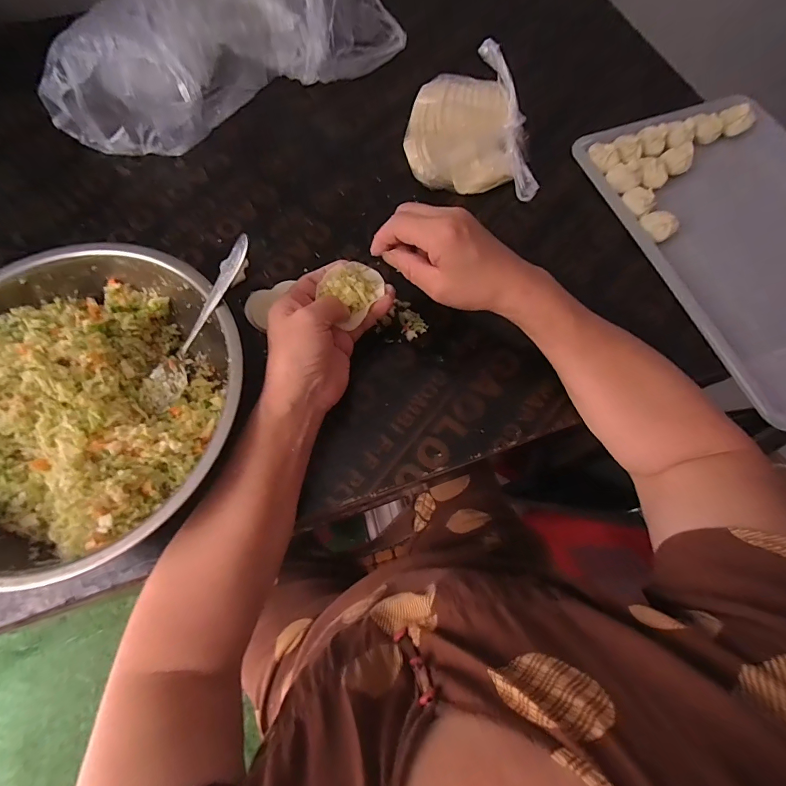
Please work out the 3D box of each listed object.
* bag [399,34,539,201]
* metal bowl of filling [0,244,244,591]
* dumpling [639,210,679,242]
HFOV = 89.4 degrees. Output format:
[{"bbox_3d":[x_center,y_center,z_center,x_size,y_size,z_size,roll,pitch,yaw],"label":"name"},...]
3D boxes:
[{"bbox_3d":[0.089,-0.291,0.436,0.145,0.072,0.118,4,72,2],"label":"bag"},{"bbox_3d":[-0.240,0.006,0.326,0.241,0.098,0.230,0,72,1],"label":"metal bowl of filling"},{"bbox_3d":[0.274,-0.173,0.411,0.034,0.020,0.022,41,77,13],"label":"dumpling"}]

